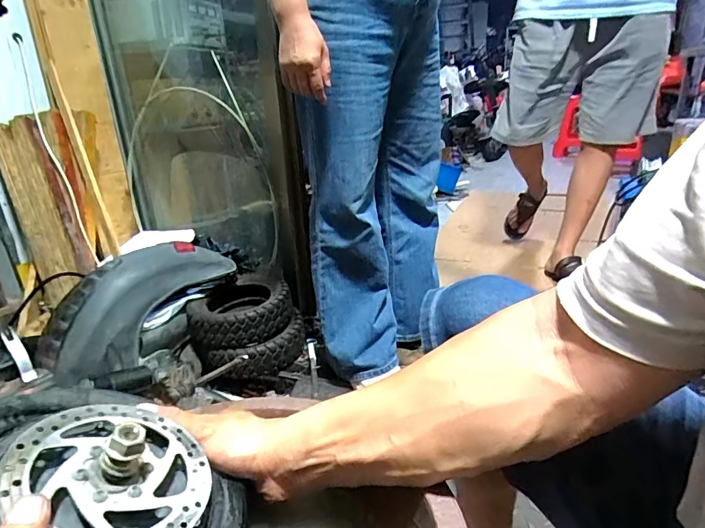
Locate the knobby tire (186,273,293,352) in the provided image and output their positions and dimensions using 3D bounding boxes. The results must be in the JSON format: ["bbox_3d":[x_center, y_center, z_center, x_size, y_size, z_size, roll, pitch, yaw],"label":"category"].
[{"bbox_3d":[-0.283,0.115,1.147,0.254,0.097,0.223,-14,23,-21],"label":"knobby tire"}]

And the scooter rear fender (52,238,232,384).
[{"bbox_3d":[-0.263,0.040,0.579,0.070,0.101,0.266,9,42,31],"label":"scooter rear fender"}]

